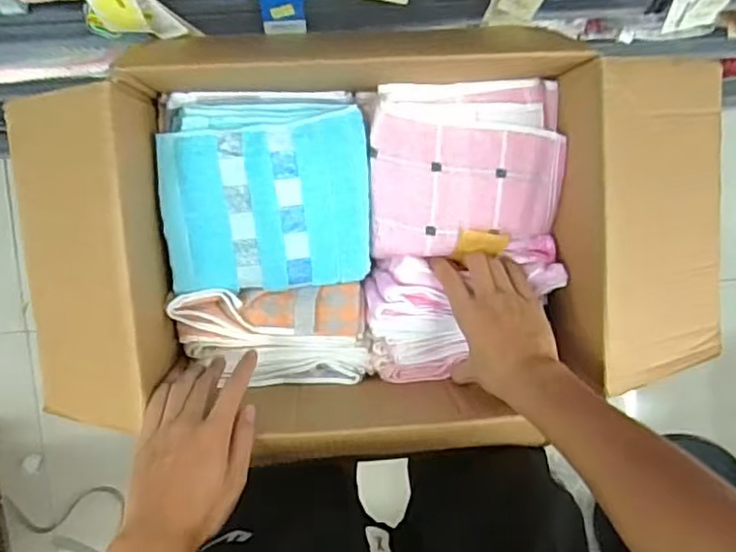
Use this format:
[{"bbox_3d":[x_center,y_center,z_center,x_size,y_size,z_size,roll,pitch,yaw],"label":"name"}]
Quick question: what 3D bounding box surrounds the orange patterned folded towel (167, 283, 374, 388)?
[{"bbox_3d":[-0.092,0.064,0.651,0.189,0.048,0.107,-1,97,-4],"label":"orange patterned folded towel"}]

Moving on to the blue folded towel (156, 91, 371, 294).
[{"bbox_3d":[-0.096,-0.081,0.621,0.192,0.028,0.186,-4,97,-4],"label":"blue folded towel"}]

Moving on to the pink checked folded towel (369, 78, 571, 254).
[{"bbox_3d":[0.095,-0.103,0.635,0.180,0.034,0.164,-3,97,-4],"label":"pink checked folded towel"}]

